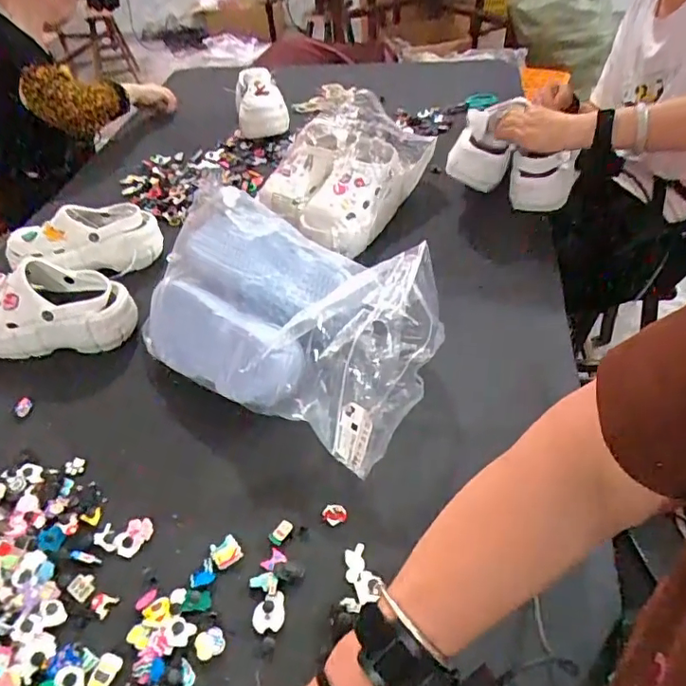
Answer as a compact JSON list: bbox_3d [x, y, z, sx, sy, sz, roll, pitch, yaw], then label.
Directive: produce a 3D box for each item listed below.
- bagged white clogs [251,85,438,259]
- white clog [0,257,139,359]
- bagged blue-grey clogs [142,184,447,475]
[{"bbox_3d":[0.000,-0.318,0.973,0.222,0.158,0.306,25,52,26],"label":"bagged white clogs"},{"bbox_3d":[-0.425,-0.050,0.779,0.235,0.096,0.092,-5,45,0],"label":"white clog"},{"bbox_3d":[-0.079,-0.037,0.701,0.384,0.147,0.245,21,51,23],"label":"bagged blue-grey clogs"}]

